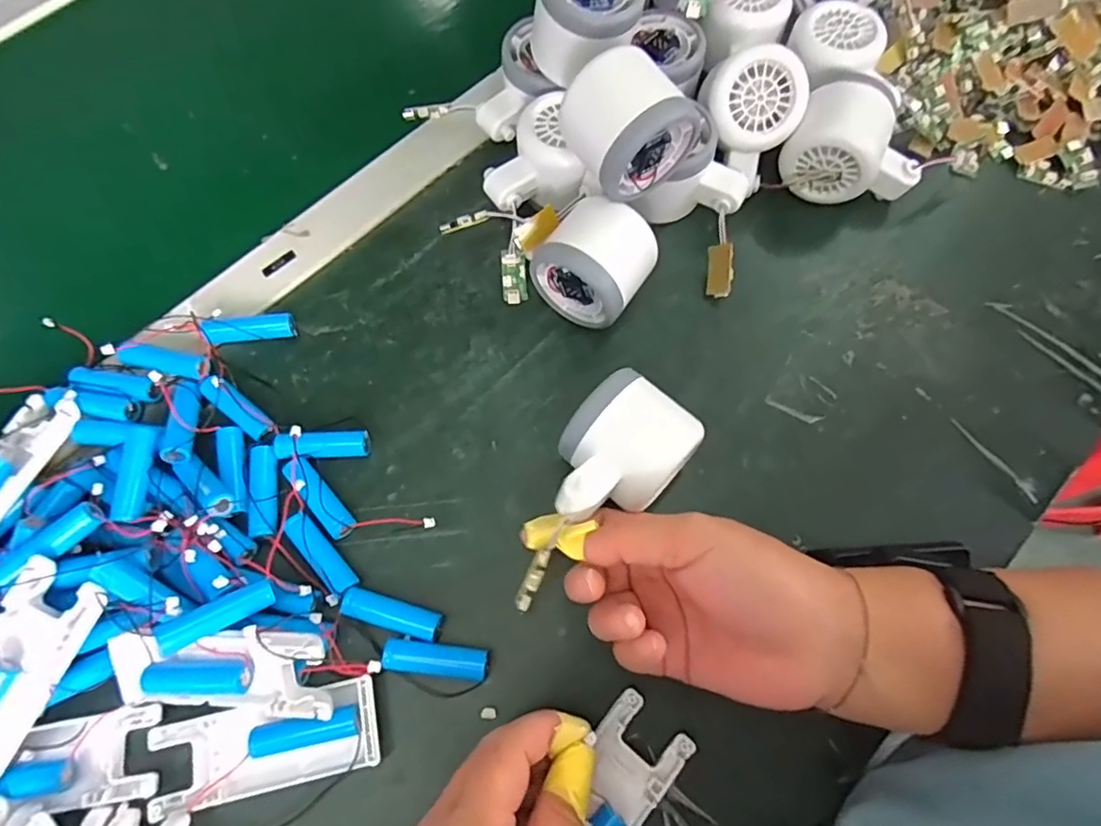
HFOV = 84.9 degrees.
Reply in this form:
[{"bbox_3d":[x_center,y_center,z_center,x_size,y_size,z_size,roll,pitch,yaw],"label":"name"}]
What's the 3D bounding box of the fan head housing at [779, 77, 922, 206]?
[{"bbox_3d":[0.190,-0.160,0.381,0.080,0.057,0.056,34,73,12],"label":"fan head housing"}]

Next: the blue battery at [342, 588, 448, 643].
[{"bbox_3d":[-0.081,0.104,0.308,0.051,0.014,0.015,15,70,6],"label":"blue battery"}]

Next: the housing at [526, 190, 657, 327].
[{"bbox_3d":[0.027,-0.088,0.352,0.057,0.056,0.057,34,73,12],"label":"housing"}]

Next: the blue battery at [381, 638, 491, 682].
[{"bbox_3d":[-0.056,0.121,0.296,0.050,0.014,0.015,7,70,3],"label":"blue battery"}]

